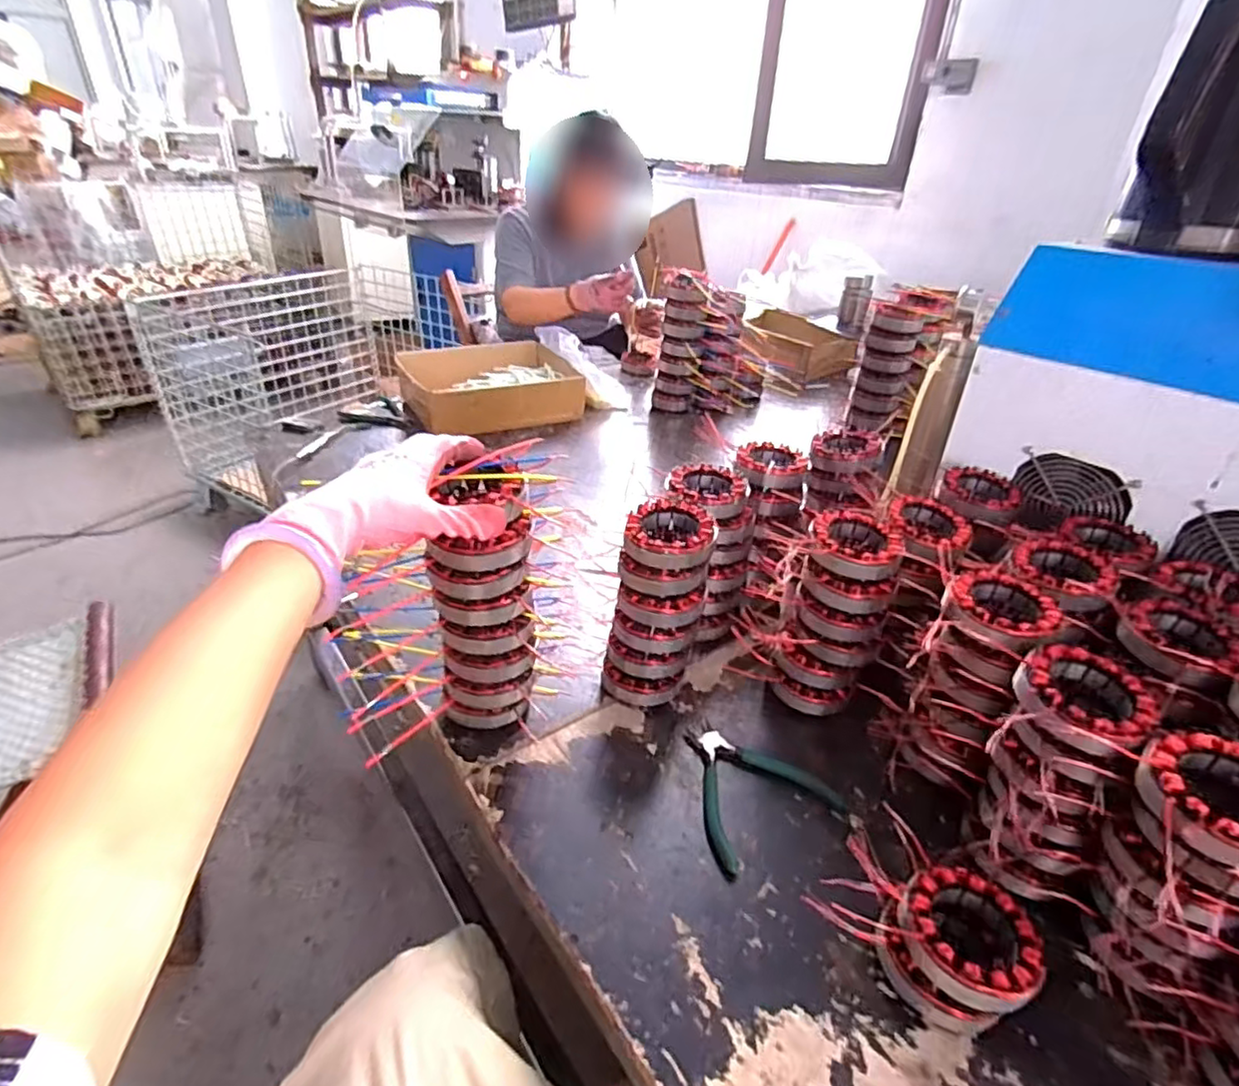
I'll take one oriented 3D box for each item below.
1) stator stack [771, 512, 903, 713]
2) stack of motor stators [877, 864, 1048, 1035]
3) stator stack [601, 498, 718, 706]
[{"bbox_3d":[0.224,0.077,0.667,0.100,0.184,0.106,19,35,25],"label":"stator stack"},{"bbox_3d":[0.239,0.288,0.463,0.089,0.063,0.090,-15,36,-26],"label":"stack of motor stators"},{"bbox_3d":[0.040,0.066,0.665,0.091,0.191,0.107,10,32,11],"label":"stator stack"}]

